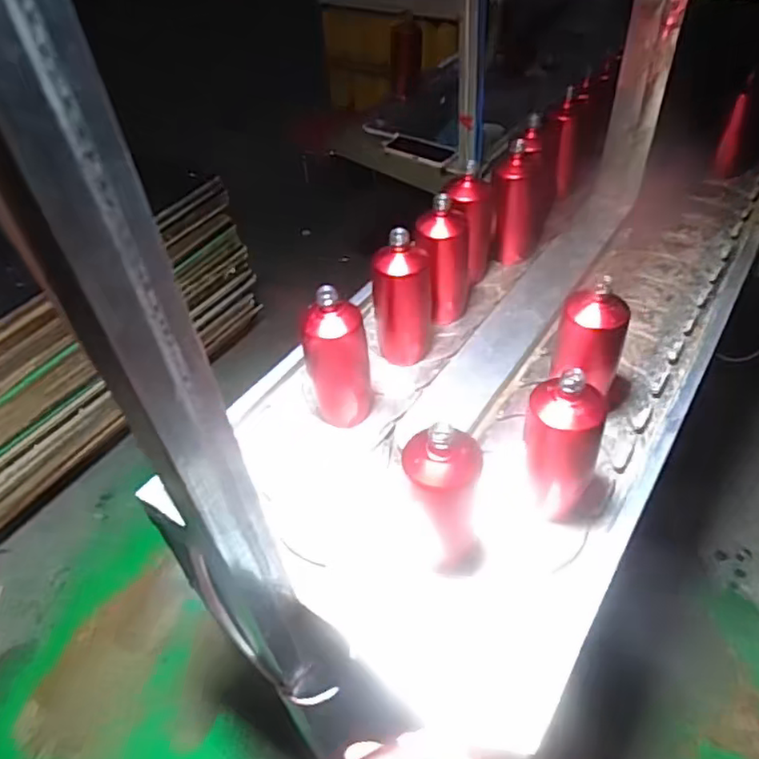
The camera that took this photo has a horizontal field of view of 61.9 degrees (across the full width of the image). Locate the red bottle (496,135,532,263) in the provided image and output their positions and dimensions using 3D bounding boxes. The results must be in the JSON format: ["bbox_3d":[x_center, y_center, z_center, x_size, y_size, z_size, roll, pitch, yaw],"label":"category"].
[{"bbox_3d":[0.233,-0.295,1.097,0.069,0.191,0.079,6,48,11],"label":"red bottle"}]

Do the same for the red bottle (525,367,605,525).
[{"bbox_3d":[0.206,0.072,0.710,0.083,0.202,0.072,15,50,19],"label":"red bottle"}]

